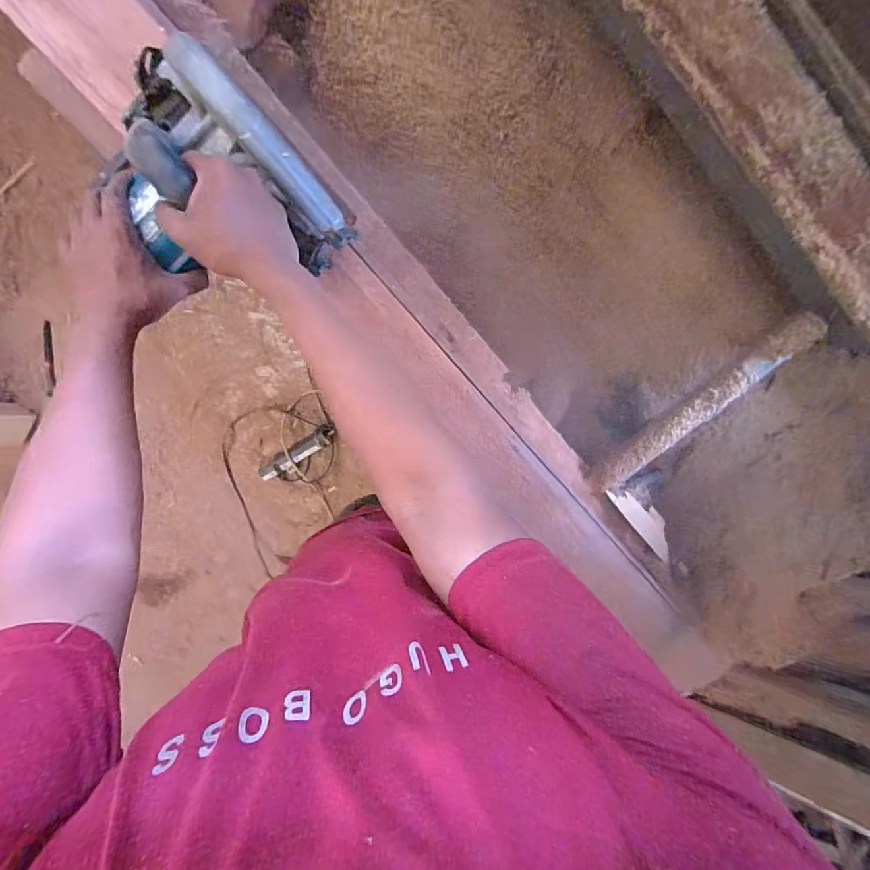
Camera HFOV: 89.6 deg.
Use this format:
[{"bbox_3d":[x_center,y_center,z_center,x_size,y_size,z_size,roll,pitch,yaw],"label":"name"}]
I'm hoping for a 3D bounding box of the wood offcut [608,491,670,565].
[{"bbox_3d":[0.388,0.154,0.815,0.211,0.006,0.063,44,67,-22],"label":"wood offcut"}]

